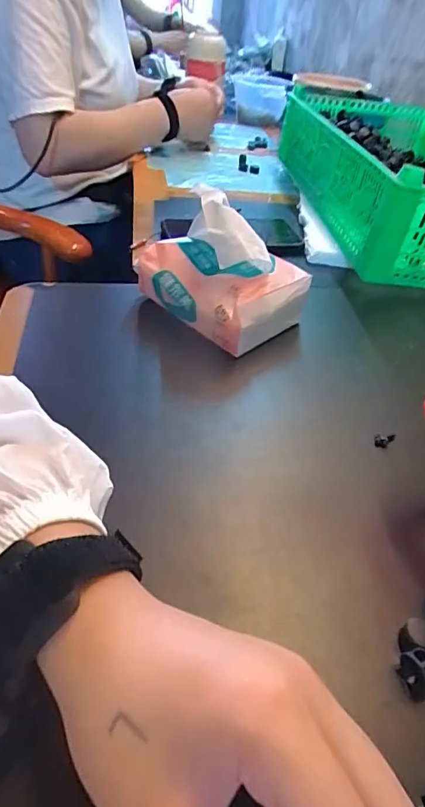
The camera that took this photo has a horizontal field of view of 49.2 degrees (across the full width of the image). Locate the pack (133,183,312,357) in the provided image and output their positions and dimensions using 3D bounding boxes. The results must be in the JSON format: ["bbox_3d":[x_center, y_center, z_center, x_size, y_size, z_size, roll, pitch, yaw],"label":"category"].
[{"bbox_3d":[0.007,-0.128,0.429,0.142,0.101,0.094,33,48,25],"label":"pack"}]

